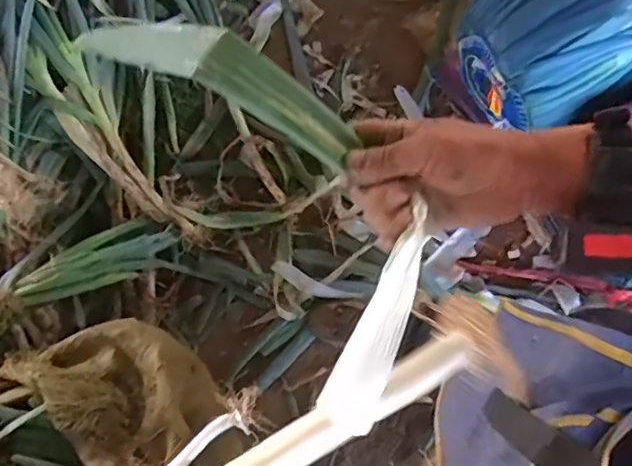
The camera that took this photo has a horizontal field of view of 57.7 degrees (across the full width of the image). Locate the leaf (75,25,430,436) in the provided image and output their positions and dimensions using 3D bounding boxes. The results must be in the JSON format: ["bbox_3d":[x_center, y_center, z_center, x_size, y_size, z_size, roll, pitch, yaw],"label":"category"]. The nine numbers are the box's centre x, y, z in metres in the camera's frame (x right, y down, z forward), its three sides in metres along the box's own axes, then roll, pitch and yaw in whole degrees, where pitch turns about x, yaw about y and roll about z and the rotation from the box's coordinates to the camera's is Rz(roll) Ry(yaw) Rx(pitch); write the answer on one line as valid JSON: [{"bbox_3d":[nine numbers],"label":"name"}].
[{"bbox_3d":[-0.027,-0.032,0.412,0.131,0.105,0.343,-29,92,-6],"label":"leaf"}]

